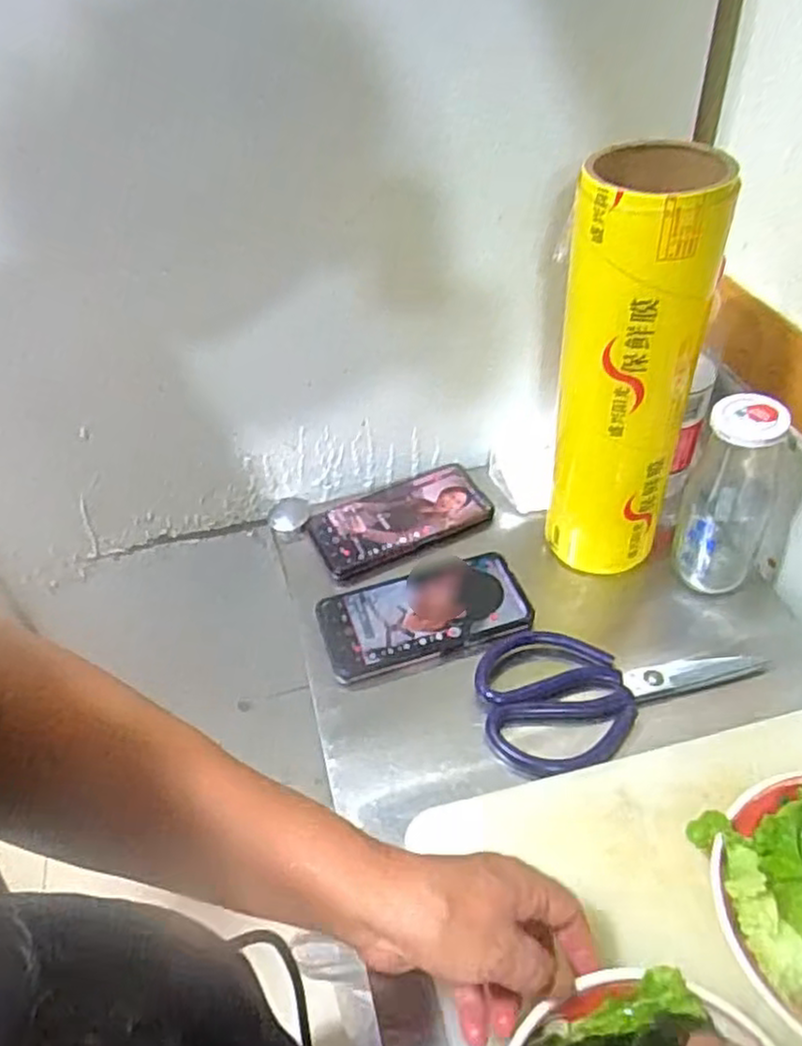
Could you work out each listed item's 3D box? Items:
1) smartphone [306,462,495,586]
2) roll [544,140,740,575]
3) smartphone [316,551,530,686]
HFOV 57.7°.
[{"bbox_3d":[0.000,-0.006,0.666,0.161,0.006,0.083,-20,46,-14],"label":"smartphone"},{"bbox_3d":[0.158,-0.093,0.523,0.085,0.308,0.077,8,47,14],"label":"roll"},{"bbox_3d":[0.016,0.072,0.594,0.163,0.016,0.095,-14,45,-8],"label":"smartphone"}]

